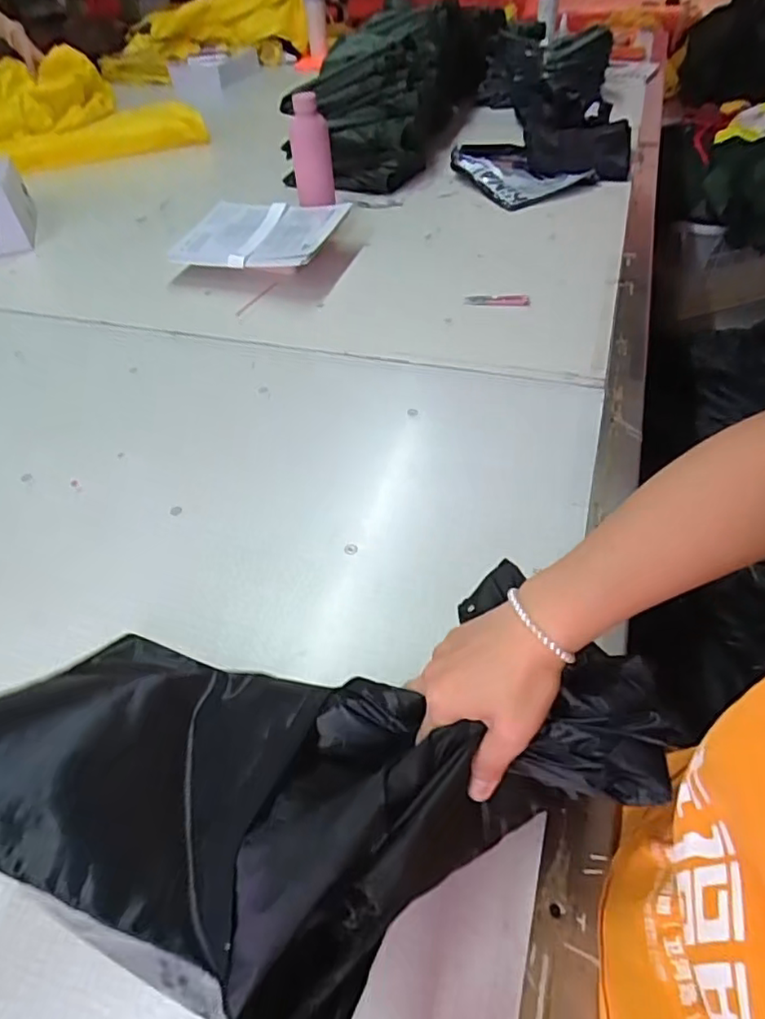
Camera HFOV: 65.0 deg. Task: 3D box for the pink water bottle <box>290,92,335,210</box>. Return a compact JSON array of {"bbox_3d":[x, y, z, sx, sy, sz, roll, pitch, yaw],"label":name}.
[{"bbox_3d":[-0.134,-0.670,1.132,0.073,0.175,0.071,-8,47,-3],"label":"pink water bottle"}]

